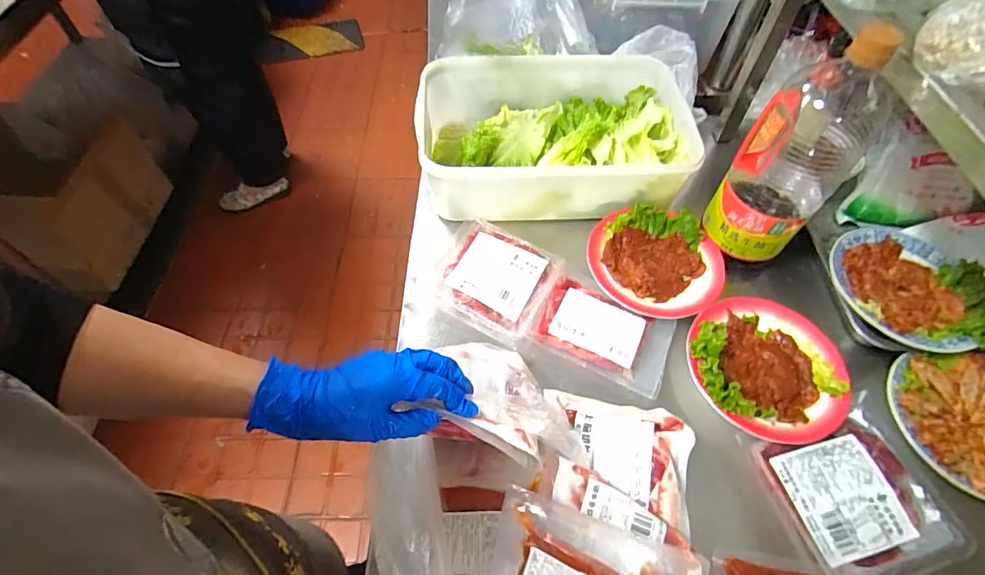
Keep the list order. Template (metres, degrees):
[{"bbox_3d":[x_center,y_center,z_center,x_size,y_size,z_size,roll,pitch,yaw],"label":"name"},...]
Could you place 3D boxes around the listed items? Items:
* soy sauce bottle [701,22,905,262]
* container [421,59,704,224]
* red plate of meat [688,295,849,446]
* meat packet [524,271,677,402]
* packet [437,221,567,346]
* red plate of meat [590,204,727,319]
[{"bbox_3d":[0.343,-0.154,0.525,0.102,0.268,0.127,33,63,20],"label":"soy sauce bottle"},{"bbox_3d":[0.088,-0.209,0.663,0.366,0.105,0.230,-4,57,-3],"label":"container"},{"bbox_3d":[0.302,0.077,0.515,0.160,0.037,0.164,0,57,0],"label":"red plate of meat"},{"bbox_3d":[0.131,0.052,0.553,0.152,0.016,0.103,22,59,14],"label":"meat packet"},{"bbox_3d":[0.002,-0.015,0.587,0.143,0.015,0.140,25,60,15],"label":"packet"},{"bbox_3d":[0.206,-0.037,0.592,0.161,0.033,0.144,37,64,22],"label":"red plate of meat"}]

